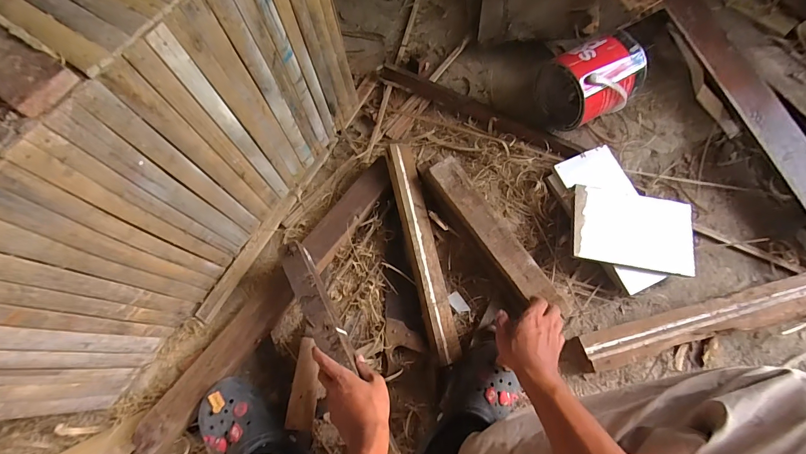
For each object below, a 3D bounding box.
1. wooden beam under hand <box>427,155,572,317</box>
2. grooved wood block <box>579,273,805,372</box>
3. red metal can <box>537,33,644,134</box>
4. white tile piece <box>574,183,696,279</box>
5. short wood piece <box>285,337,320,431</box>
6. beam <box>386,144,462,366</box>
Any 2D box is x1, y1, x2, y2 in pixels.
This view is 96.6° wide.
[{"bbox_3d":[0.175,0.022,0.693,0.074,0.052,0.358,-36,81,-12],"label":"wooden beam under hand"},{"bbox_3d":[0.545,0.177,0.660,0.438,0.052,0.065,-14,66,-3],"label":"grooved wood block"},{"bbox_3d":[0.396,-0.315,0.769,0.152,0.149,0.166,-21,66,-6],"label":"red metal can"},{"bbox_3d":[0.450,0.004,0.701,0.228,0.010,0.145,9,77,0],"label":"white tile piece"},{"bbox_3d":[-0.176,0.277,0.643,0.045,0.015,0.149,2,70,3],"label":"short wood piece"},{"bbox_3d":[0.038,0.037,0.696,0.051,0.029,0.424,-13,78,-2],"label":"beam"}]

